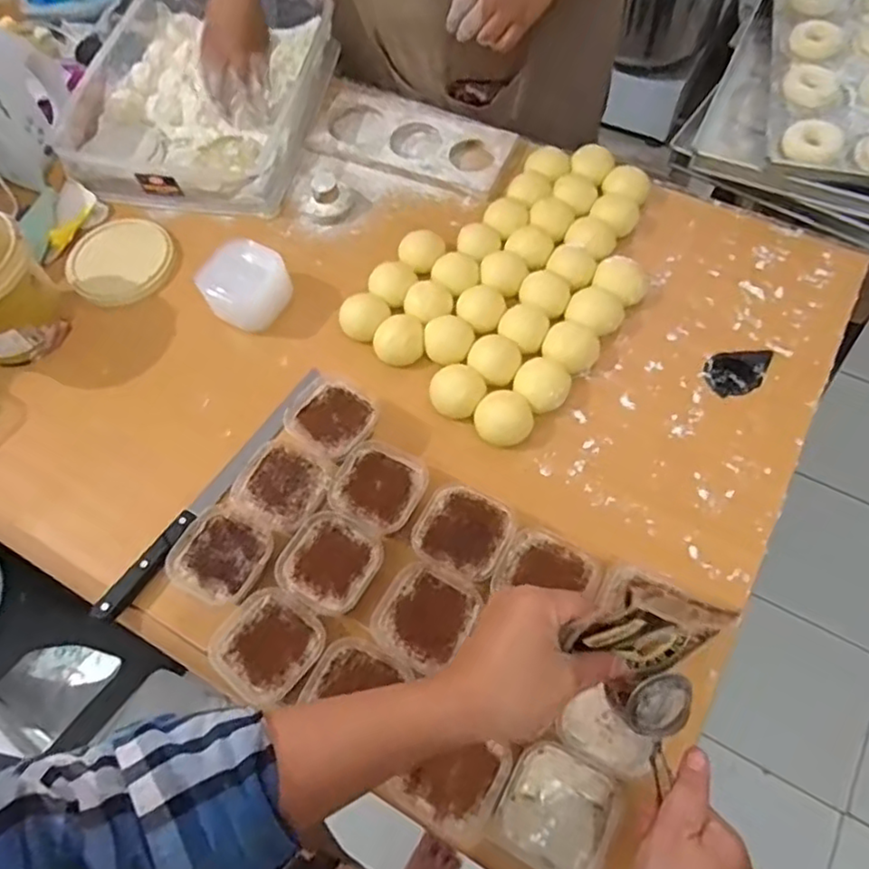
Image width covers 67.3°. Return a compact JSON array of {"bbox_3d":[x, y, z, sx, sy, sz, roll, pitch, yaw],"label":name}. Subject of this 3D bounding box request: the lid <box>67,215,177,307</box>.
[{"bbox_3d":[-0.374,-0.210,0.776,0.118,0.012,0.136,-36,66,-14],"label":"lid"}]

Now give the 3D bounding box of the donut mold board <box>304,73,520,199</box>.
[{"bbox_3d":[-0.041,-0.397,0.856,0.296,0.024,0.148,21,66,14],"label":"donut mold board"}]

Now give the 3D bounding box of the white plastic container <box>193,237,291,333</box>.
[{"bbox_3d":[-0.210,-0.164,0.717,0.079,0.055,0.082,24,66,16],"label":"white plastic container"}]

